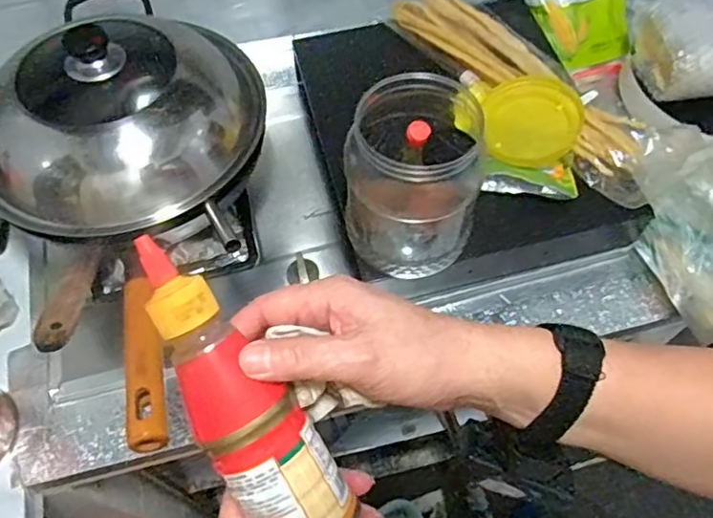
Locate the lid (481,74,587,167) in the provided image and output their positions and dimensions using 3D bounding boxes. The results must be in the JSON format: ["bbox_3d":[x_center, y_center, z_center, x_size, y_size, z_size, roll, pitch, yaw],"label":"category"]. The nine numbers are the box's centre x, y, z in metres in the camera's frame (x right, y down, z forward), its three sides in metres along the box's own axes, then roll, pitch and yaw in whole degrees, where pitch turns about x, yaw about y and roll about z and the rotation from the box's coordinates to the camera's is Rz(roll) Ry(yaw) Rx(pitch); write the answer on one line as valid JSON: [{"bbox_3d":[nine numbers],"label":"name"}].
[{"bbox_3d":[0.204,-0.161,0.701,0.115,0.025,0.102,-21,84,-3],"label":"lid"}]

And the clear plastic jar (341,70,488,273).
[{"bbox_3d":[0.058,-0.075,0.616,0.126,0.169,0.125,0,60,0],"label":"clear plastic jar"}]

